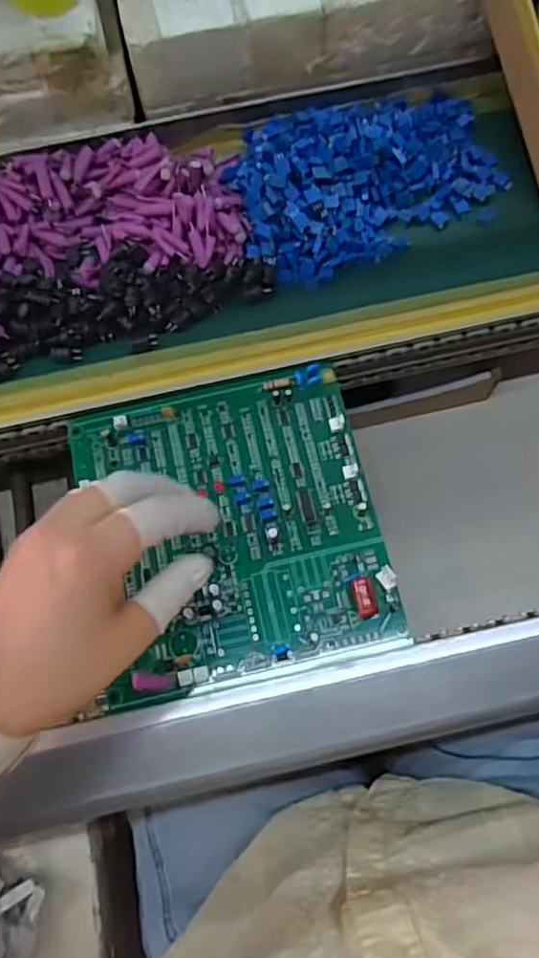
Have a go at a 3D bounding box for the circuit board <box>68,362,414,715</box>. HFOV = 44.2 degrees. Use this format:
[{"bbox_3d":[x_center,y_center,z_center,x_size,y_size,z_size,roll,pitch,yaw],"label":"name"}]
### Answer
[{"bbox_3d":[-0.023,0.026,0.403,0.171,0.014,0.181,-14,71,-3],"label":"circuit board"}]

